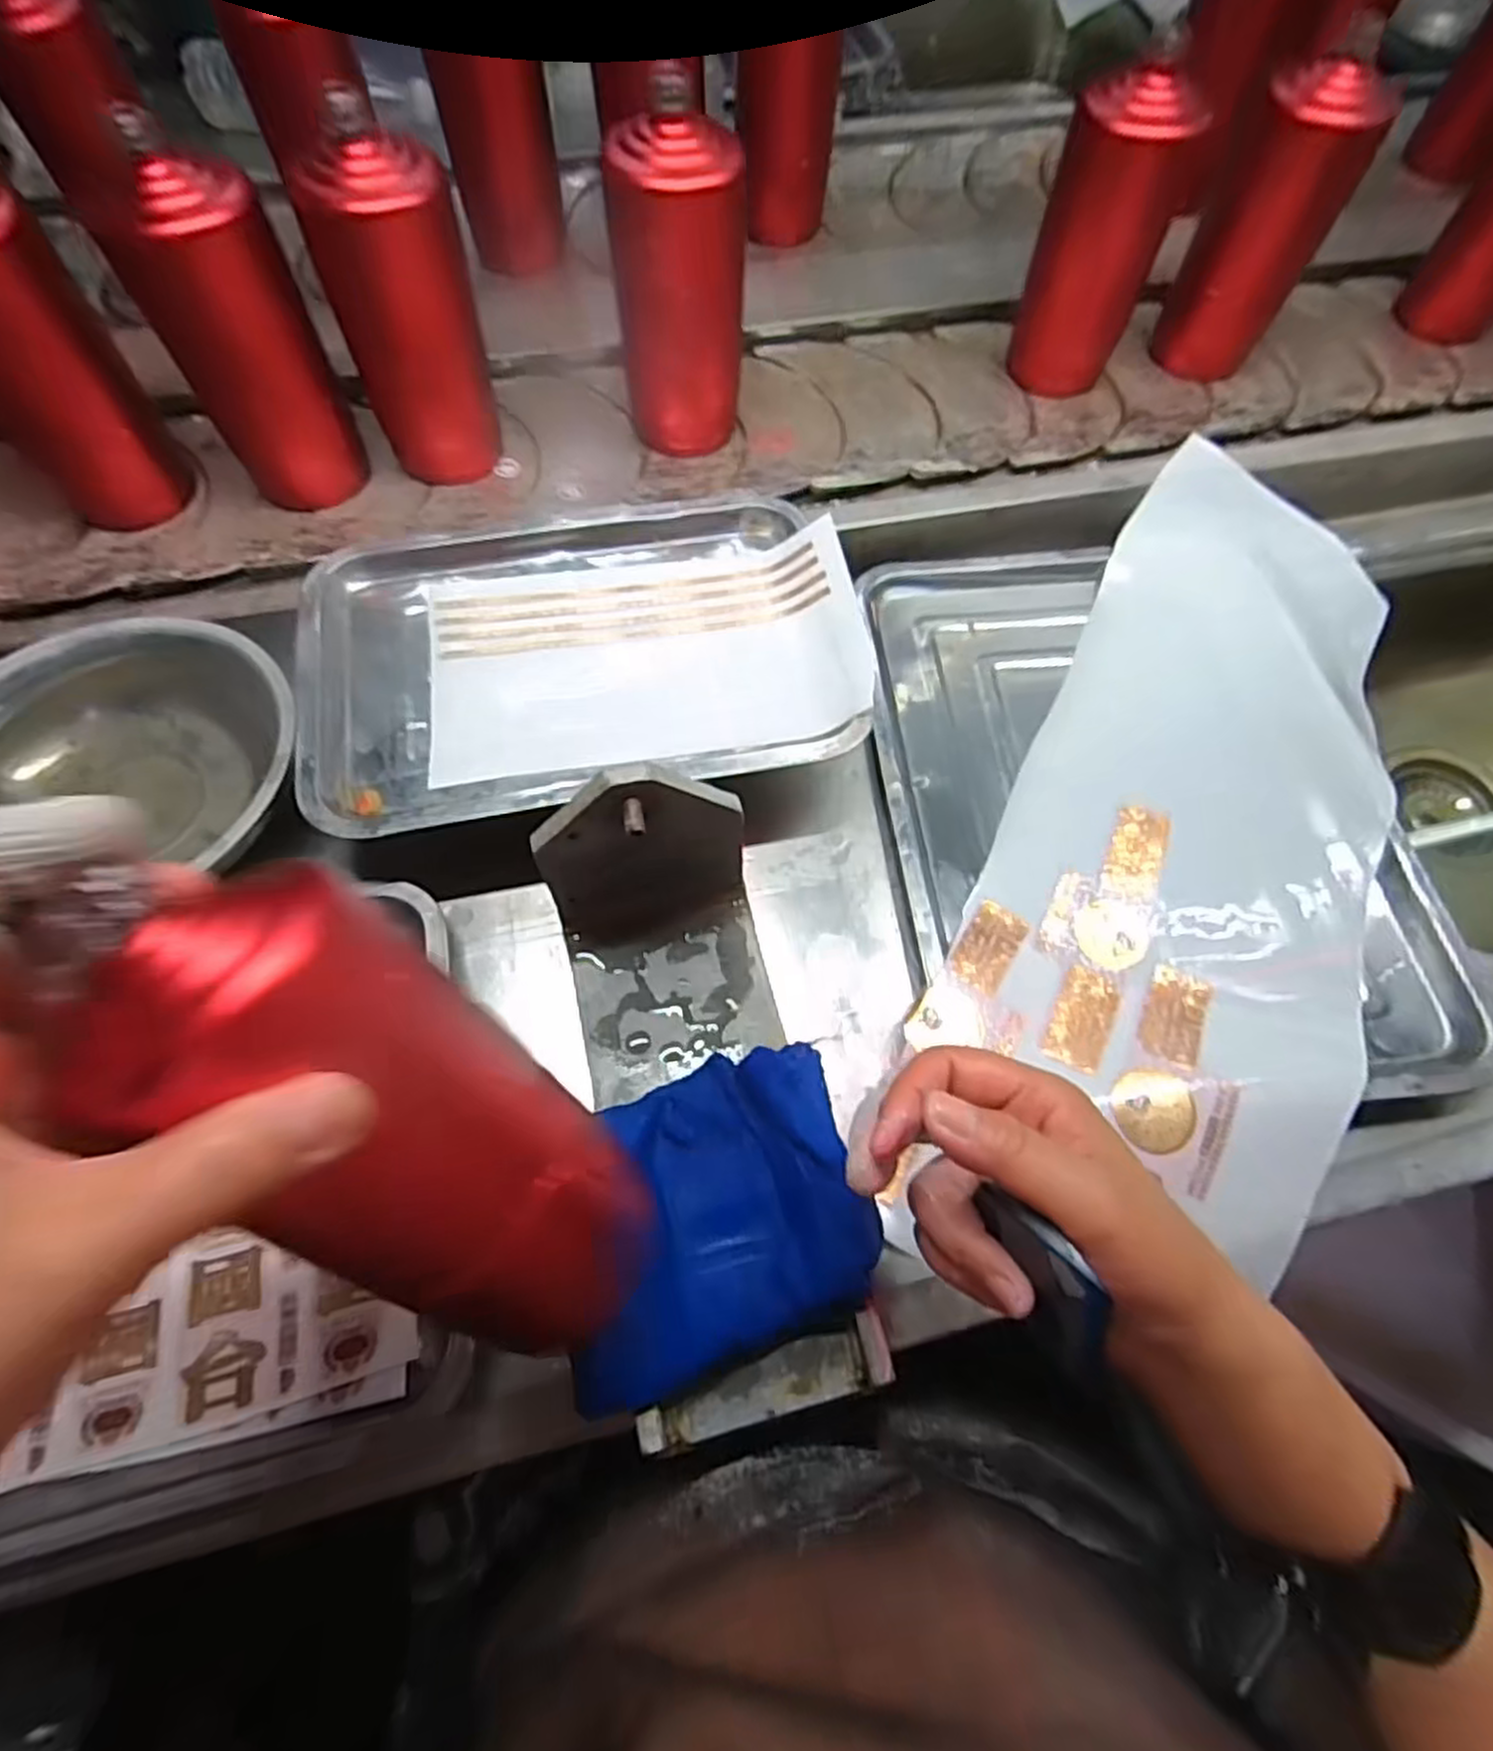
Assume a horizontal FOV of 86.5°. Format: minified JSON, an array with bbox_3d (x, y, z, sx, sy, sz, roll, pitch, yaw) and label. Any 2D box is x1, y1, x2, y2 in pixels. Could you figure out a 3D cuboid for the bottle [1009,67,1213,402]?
[{"bbox_3d":[0.241,-0.440,0.558,0.063,0.173,0.064,-15,66,-5],"label":"bottle"}]

